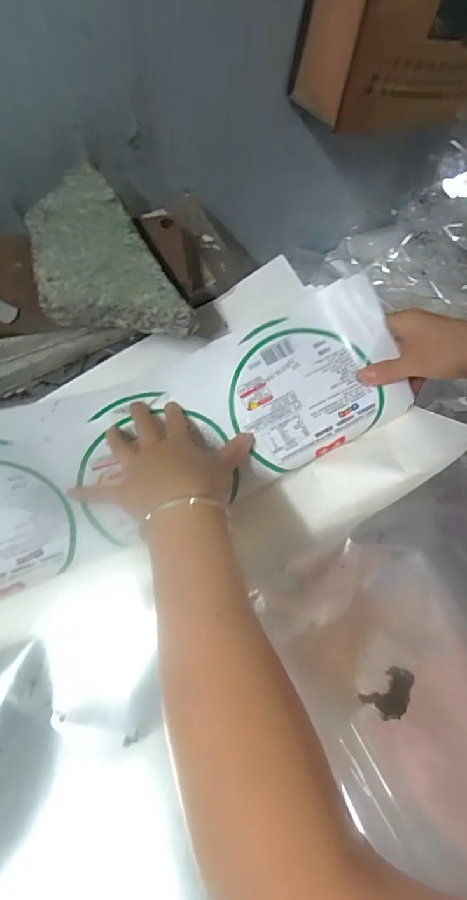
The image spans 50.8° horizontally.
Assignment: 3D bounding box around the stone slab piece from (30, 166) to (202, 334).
[{"bbox_3d":[-0.135,-0.174,0.470,0.109,0.030,0.207,-30,71,-11],"label":"stone slab piece"}]

